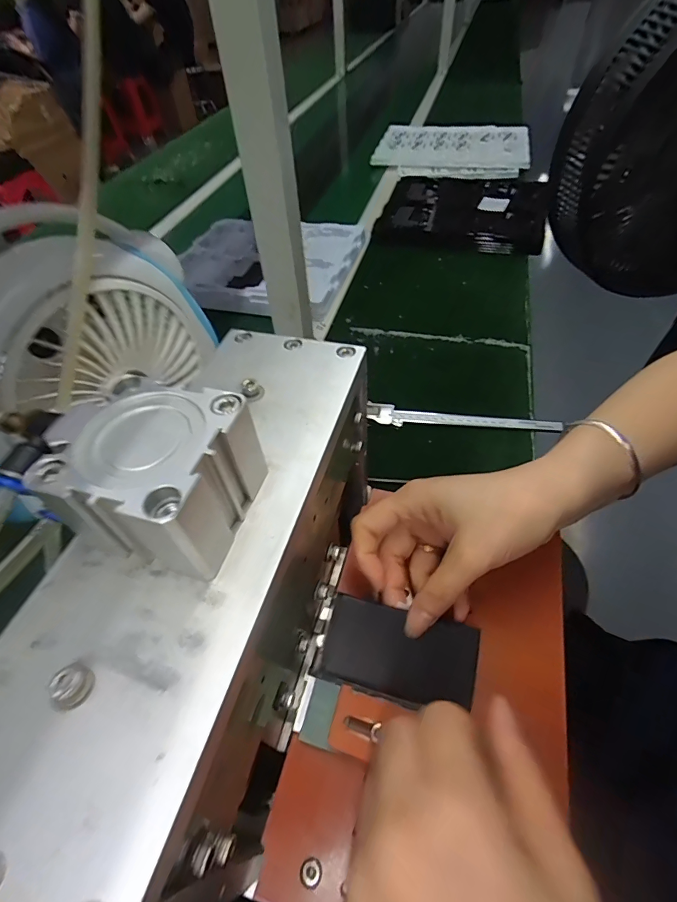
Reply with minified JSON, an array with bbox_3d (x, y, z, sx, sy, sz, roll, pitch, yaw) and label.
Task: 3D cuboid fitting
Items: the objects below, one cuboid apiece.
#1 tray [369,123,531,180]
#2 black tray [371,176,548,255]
[{"bbox_3d":[0.295,-0.809,1.109,0.393,0.036,0.377,8,52,10],"label":"tray"},{"bbox_3d":[0.264,-0.517,0.890,0.315,0.035,0.350,10,52,12],"label":"black tray"}]

